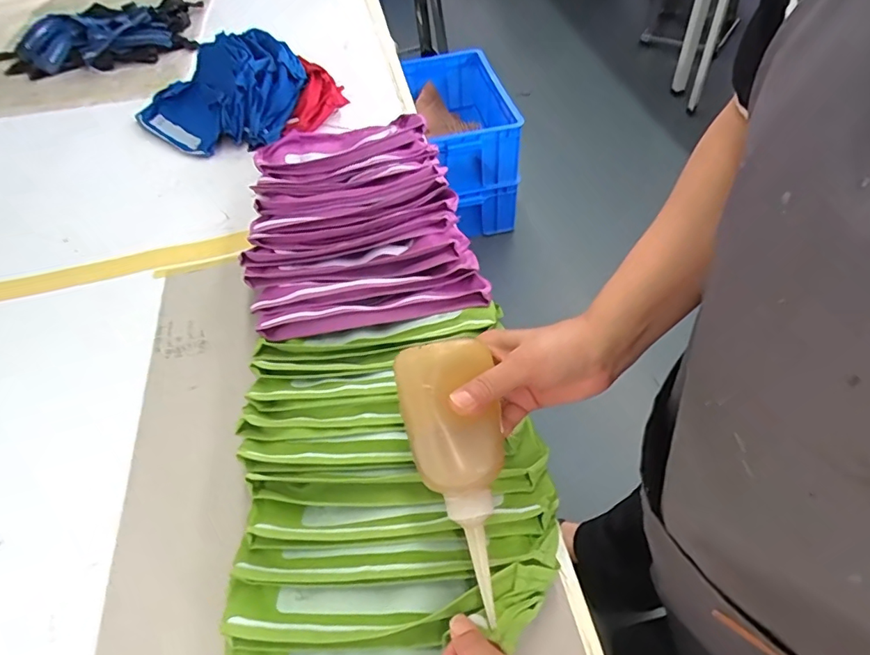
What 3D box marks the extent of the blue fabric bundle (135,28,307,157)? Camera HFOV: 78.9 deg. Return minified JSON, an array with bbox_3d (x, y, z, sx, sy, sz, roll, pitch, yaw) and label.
[{"bbox_3d":[-0.356,-0.391,0.897,0.305,0.126,0.227,36,62,30],"label":"blue fabric bundle"}]

